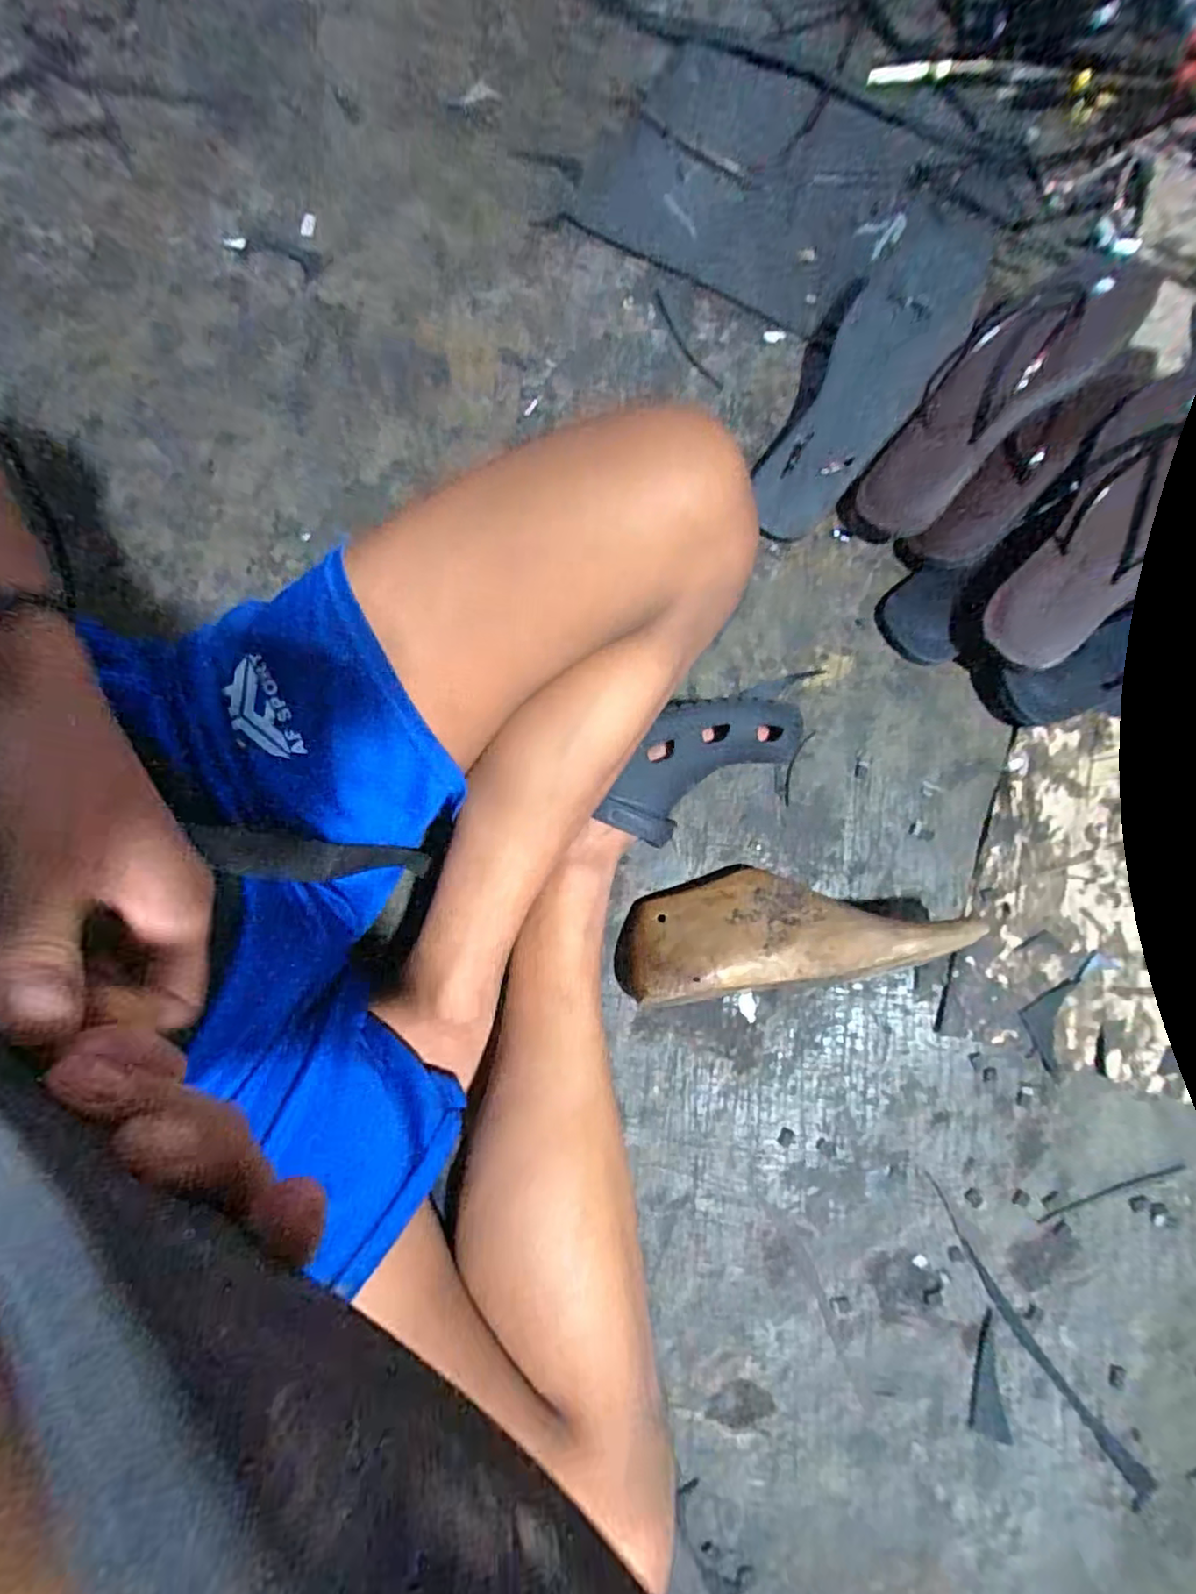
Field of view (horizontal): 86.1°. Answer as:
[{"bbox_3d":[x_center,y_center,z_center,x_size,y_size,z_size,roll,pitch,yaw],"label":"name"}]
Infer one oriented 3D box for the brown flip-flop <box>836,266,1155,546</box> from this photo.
[{"bbox_3d":[0.310,-0.321,0.512,0.265,0.042,0.089,-43,83,15],"label":"brown flip-flop"}]

